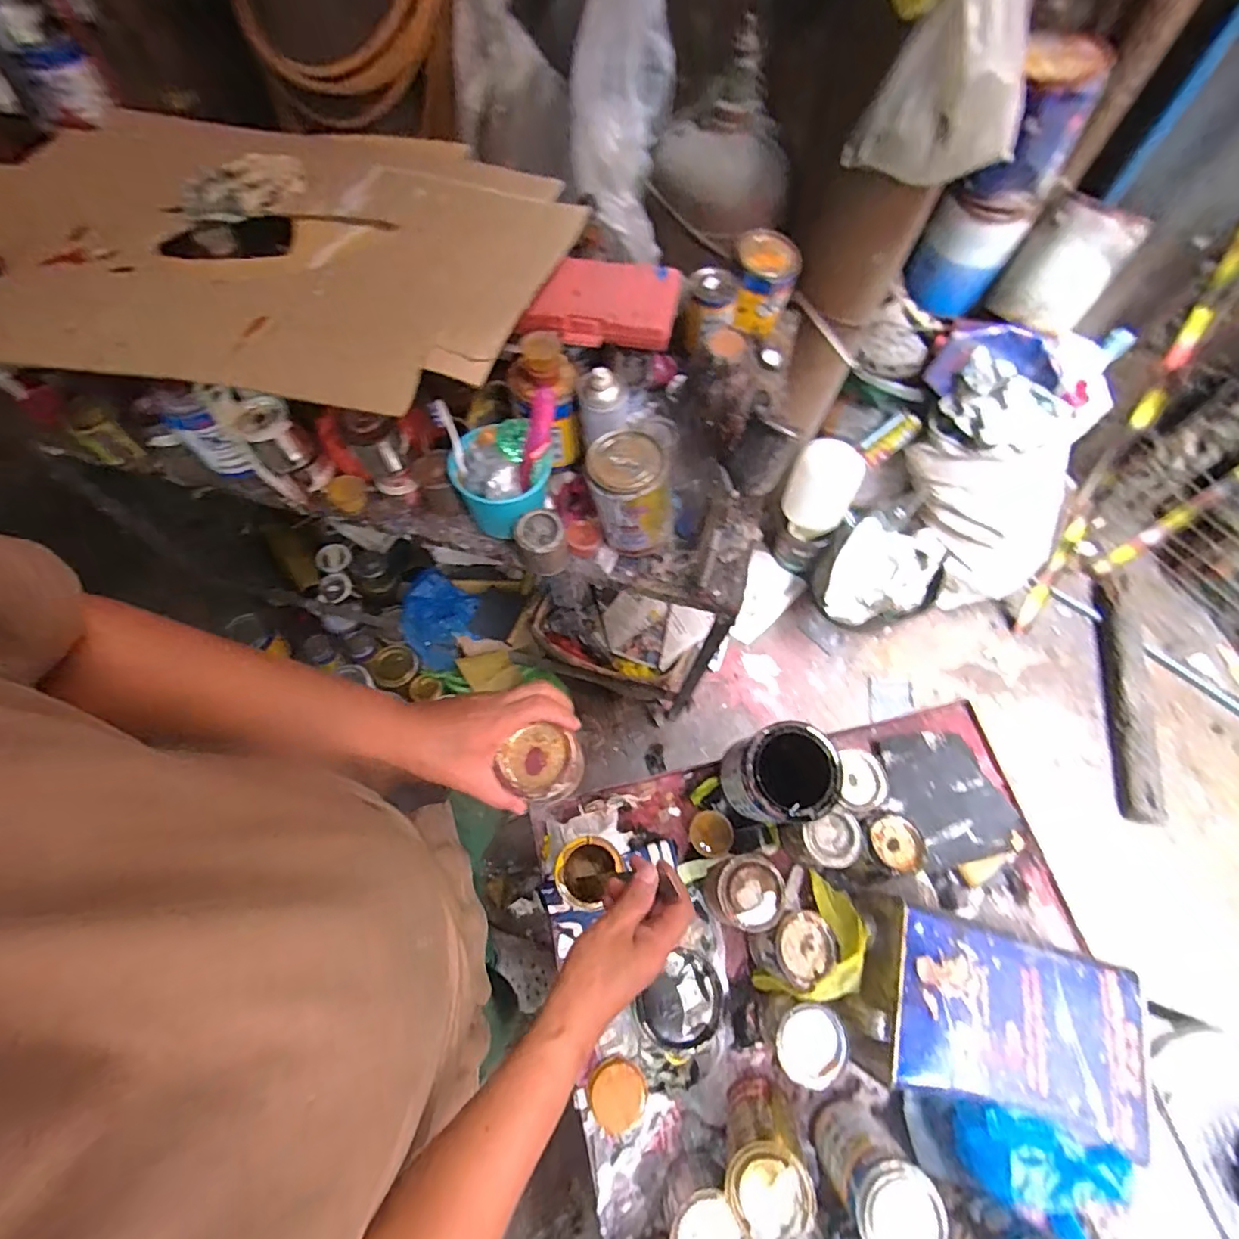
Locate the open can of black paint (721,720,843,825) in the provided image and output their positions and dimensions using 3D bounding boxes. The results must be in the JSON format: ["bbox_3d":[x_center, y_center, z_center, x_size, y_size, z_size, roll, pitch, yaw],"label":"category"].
[{"bbox_3d":[0.183,0.184,0.650,0.103,0.125,0.099,0,66,0],"label":"open can of black paint"}]

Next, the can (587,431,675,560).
[{"bbox_3d":[0.015,-0.164,0.760,0.108,0.144,0.100,0,66,0],"label":"can"}]

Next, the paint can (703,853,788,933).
[{"bbox_3d":[0.141,0.310,0.642,0.078,0.081,0.075,0,66,0],"label":"paint can"}]

